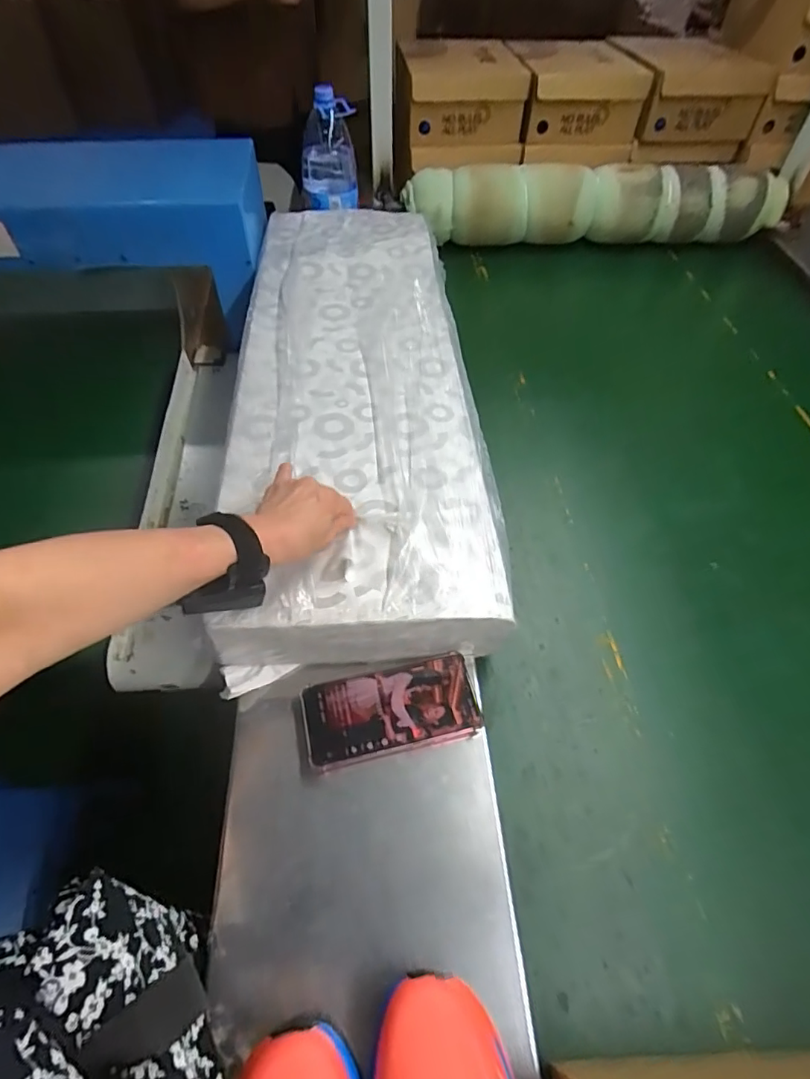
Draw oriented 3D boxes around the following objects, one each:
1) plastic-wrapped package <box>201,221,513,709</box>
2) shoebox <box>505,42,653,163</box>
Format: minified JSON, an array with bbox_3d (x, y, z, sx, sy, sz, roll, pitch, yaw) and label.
[{"bbox_3d":[-0.071,-0.213,0.722,0.292,0.077,0.786,-5,55,-4],"label":"plastic-wrapped package"},{"bbox_3d":[0.367,-1.000,1.209,0.268,0.169,0.312,-1,57,-5],"label":"shoebox"}]

